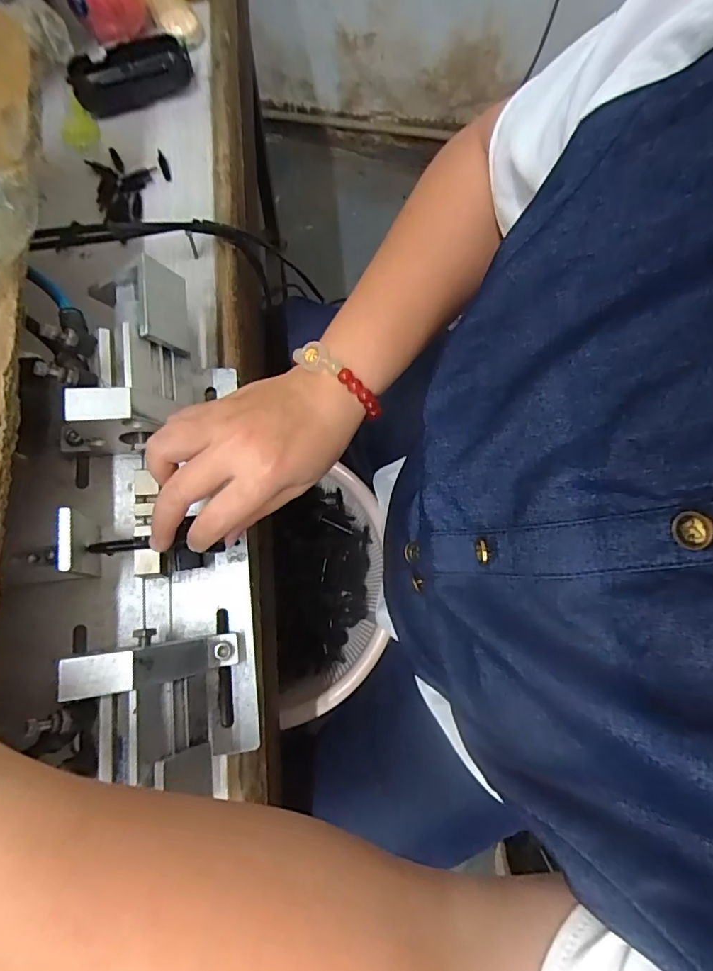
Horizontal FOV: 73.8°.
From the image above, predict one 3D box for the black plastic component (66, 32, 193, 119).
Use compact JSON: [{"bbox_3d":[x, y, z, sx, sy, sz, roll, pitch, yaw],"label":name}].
[{"bbox_3d":[-0.217,-0.396,0.455,0.109,0.025,0.054,-25,77,-8],"label":"black plastic component"}]

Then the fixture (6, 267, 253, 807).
[{"bbox_3d":[-0.146,0.011,0.308,0.131,0.097,0.331,-9,82,-4],"label":"fixture"}]

